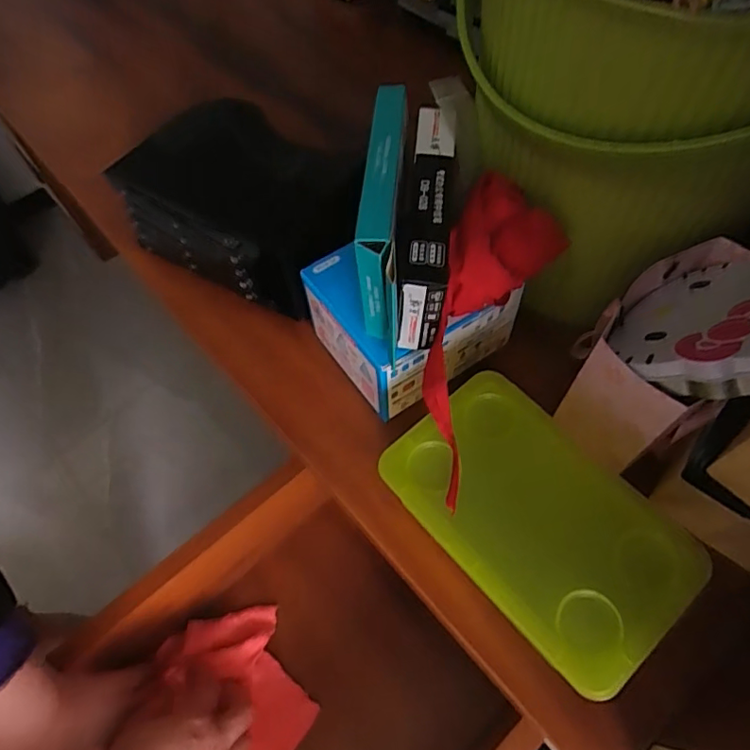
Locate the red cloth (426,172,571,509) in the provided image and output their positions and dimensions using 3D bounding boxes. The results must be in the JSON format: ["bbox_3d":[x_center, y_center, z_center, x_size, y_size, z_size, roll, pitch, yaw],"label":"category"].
[{"bbox_3d":[0.066,-0.026,0.338,0.070,0.059,0.210,17,81,13],"label":"red cloth"}]

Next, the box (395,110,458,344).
[{"bbox_3d":[0.034,-0.099,0.352,0.034,0.064,0.146,4,60,5],"label":"box"}]

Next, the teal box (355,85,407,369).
[{"bbox_3d":[0.007,-0.103,0.347,0.022,0.078,0.157,2,60,4],"label":"teal box"}]

